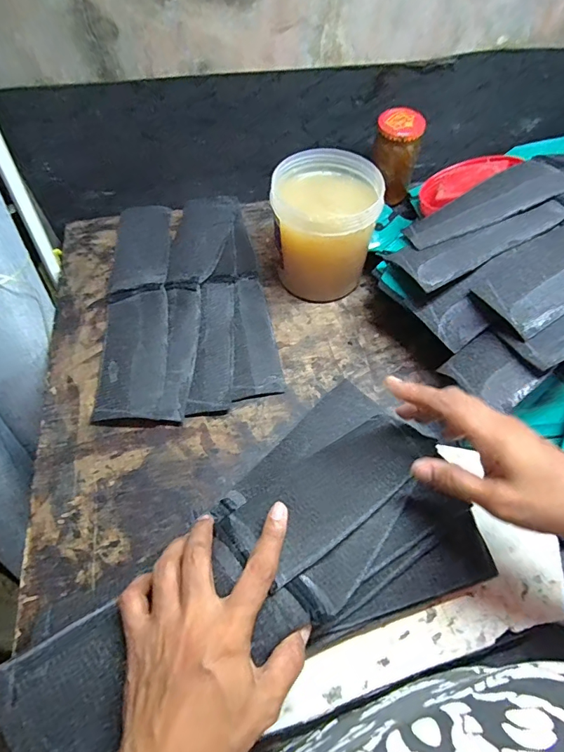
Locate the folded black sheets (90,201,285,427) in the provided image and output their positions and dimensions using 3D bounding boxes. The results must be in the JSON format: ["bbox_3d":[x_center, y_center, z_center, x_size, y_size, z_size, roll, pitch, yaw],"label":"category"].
[{"bbox_3d":[-0.119,-0.106,0.534,0.189,0.028,0.341,-8,57,-6],"label":"folded black sheets"}]

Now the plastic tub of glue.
[{"bbox_3d":[0.048,-0.172,0.510,0.114,0.138,0.117,0,57,0],"label":"plastic tub of glue"}]

